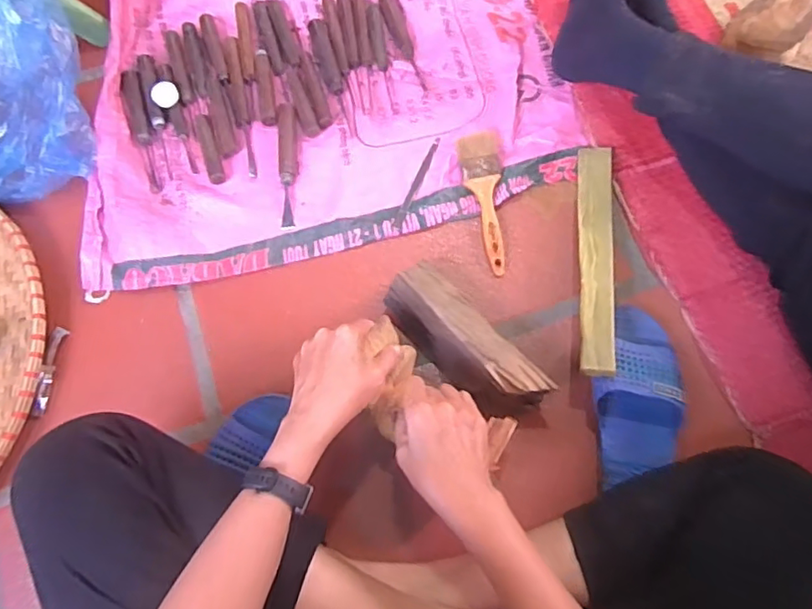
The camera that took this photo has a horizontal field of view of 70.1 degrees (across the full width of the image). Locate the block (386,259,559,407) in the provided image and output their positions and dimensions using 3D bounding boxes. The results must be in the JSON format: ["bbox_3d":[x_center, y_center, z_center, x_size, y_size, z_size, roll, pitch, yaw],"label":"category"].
[{"bbox_3d":[0.060,0.043,0.617,0.069,0.074,0.190,-42,77,-10],"label":"block"}]

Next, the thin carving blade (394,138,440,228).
[{"bbox_3d":[0.014,-0.152,0.710,0.011,0.006,0.131,21,75,8],"label":"thin carving blade"}]

